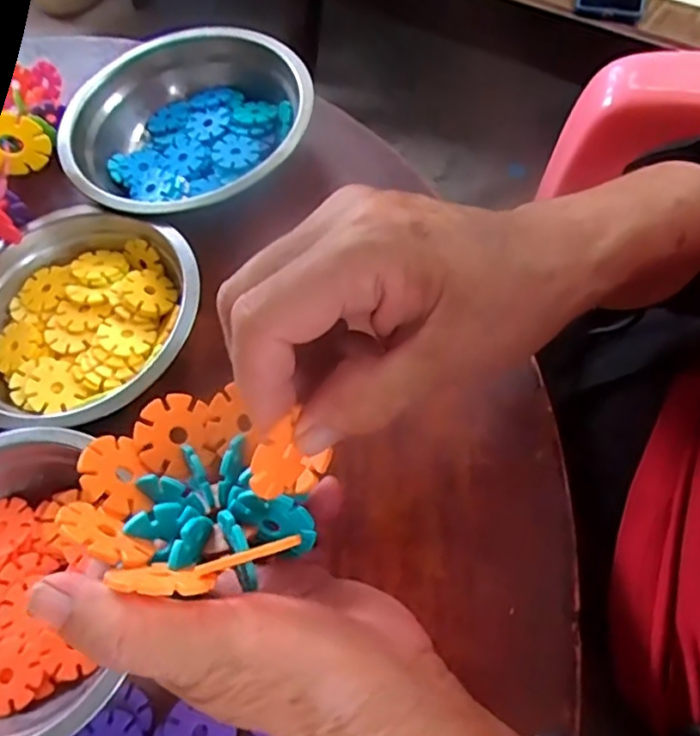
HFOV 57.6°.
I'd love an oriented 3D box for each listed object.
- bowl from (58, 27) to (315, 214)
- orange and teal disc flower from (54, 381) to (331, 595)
[{"bbox_3d":[-0.101,-0.156,0.418,0.140,0.050,0.162,38,72,22],"label":"bowl"},{"bbox_3d":[-0.054,0.039,0.215,0.072,0.046,0.080,-39,66,-20],"label":"orange and teal disc flower"}]

